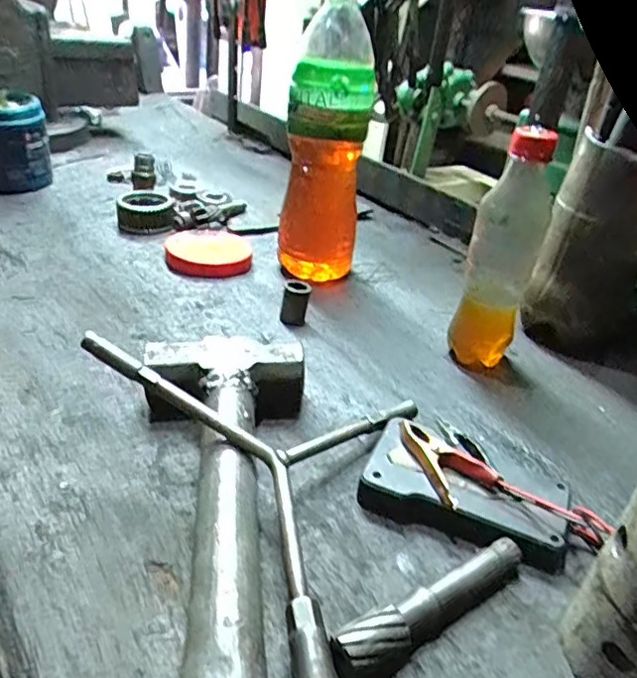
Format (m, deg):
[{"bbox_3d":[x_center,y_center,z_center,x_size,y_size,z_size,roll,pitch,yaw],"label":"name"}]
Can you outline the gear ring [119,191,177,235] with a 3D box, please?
[{"bbox_3d":[-0.192,-0.136,0.657,0.059,0.034,0.071,-4,33,-17],"label":"gear ring"}]

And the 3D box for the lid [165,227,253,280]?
[{"bbox_3d":[-0.115,-0.094,0.622,0.086,0.018,0.107,1,32,-9],"label":"lid"}]

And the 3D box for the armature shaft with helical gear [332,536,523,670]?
[{"bbox_3d":[0.060,0.132,0.292,0.117,0.020,0.019,-14,37,-31],"label":"armature shaft with helical gear"}]

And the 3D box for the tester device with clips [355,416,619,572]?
[{"bbox_3d":[0.096,0.092,0.352,0.133,0.033,0.070,15,32,12],"label":"tester device with clips"}]

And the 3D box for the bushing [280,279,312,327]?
[{"bbox_3d":[-0.021,-0.032,0.522,0.022,0.037,0.022,9,31,4],"label":"bushing"}]

